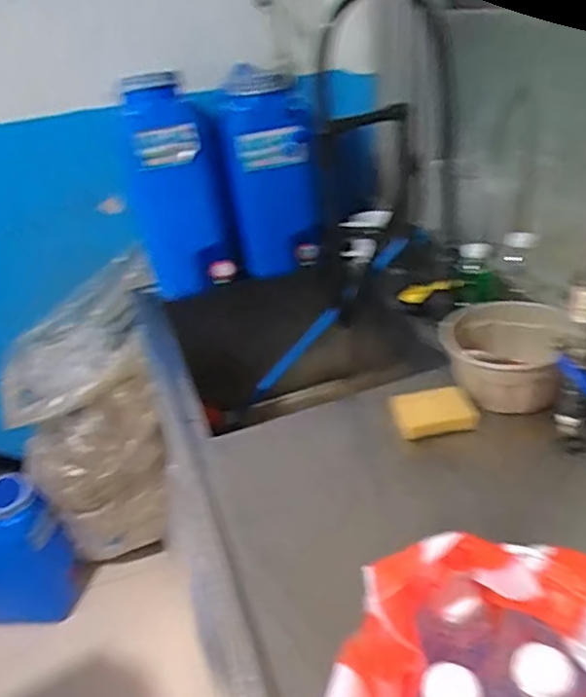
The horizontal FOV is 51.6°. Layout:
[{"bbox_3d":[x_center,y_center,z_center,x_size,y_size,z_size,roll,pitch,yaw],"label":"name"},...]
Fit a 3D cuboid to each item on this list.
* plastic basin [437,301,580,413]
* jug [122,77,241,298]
[{"bbox_3d":[0.311,0.013,0.901,0.164,0.096,0.163,-5,32,3],"label":"plastic basin"},{"bbox_3d":[-0.239,-0.331,1.272,0.188,0.426,0.160,-7,32,0],"label":"jug"}]

